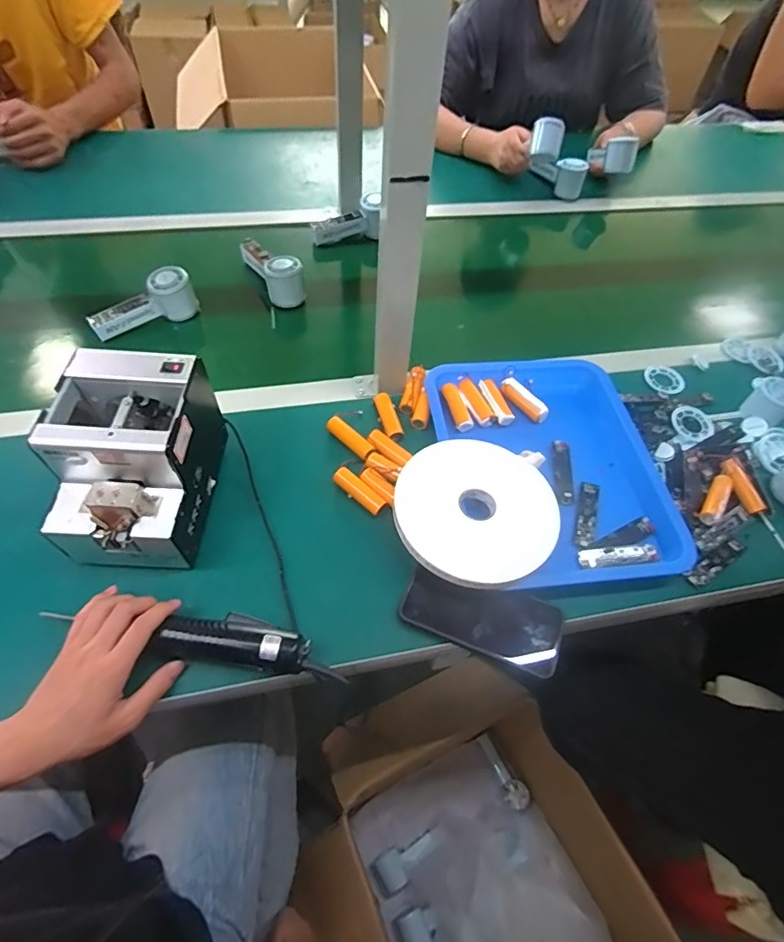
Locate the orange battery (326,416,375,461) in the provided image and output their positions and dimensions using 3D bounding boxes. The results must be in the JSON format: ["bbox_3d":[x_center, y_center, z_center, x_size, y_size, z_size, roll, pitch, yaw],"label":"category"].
[{"bbox_3d":[-0.053,-0.040,0.635,0.021,0.021,0.076,-37,65,-26],"label":"orange battery"}]

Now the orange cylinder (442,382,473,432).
[{"bbox_3d":[0.086,-0.086,0.665,0.022,0.019,0.071,-14,57,-14],"label":"orange cylinder"}]

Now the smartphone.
[{"bbox_3d":[0.094,0.148,0.512,0.159,0.015,0.073,20,57,13],"label":"smartphone"}]

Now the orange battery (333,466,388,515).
[{"bbox_3d":[-0.040,0.025,0.589,0.023,0.018,0.074,-37,65,-26],"label":"orange battery"}]

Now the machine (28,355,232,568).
[{"bbox_3d":[-0.267,-0.008,0.518,0.127,0.147,0.171,3,55,-2],"label":"machine"}]

